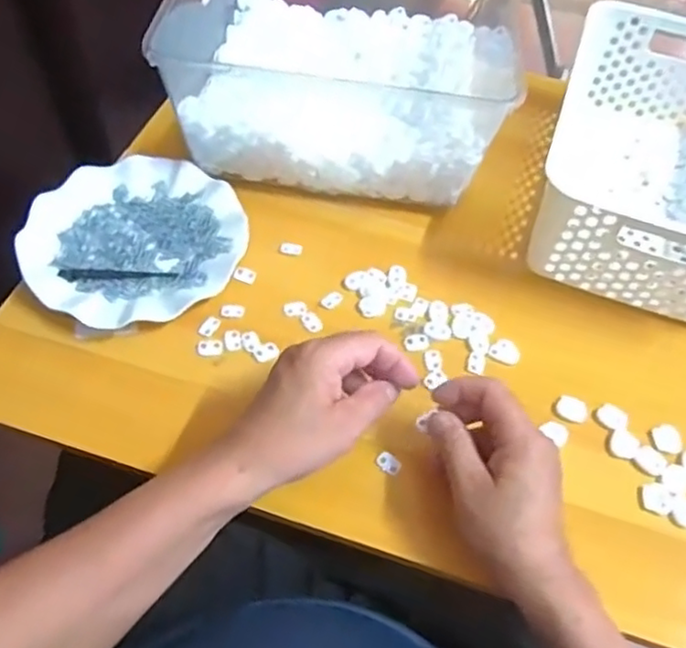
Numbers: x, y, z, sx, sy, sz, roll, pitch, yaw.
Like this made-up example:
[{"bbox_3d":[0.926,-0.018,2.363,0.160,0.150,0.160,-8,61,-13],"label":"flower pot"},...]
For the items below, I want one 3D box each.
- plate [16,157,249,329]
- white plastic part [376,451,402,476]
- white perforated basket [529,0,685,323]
[{"bbox_3d":[-0.180,-0.074,0.560,0.180,0.021,0.172,2,55,-3],"label":"plate"},{"bbox_3d":[0.033,0.101,0.470,0.017,0.006,0.012,30,58,16],"label":"white plastic part"},{"bbox_3d":[0.305,-0.152,0.604,0.204,0.120,0.301,17,55,7],"label":"white perforated basket"}]

